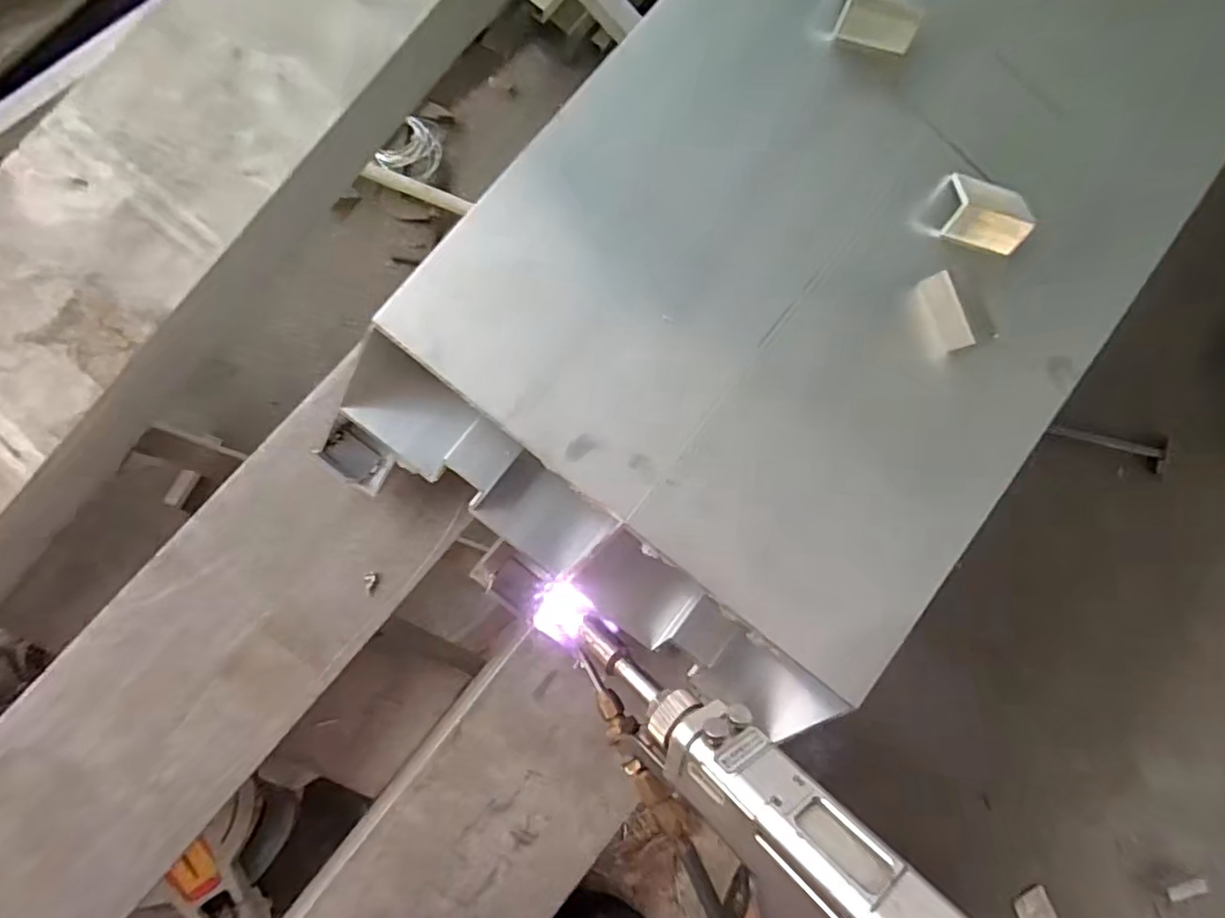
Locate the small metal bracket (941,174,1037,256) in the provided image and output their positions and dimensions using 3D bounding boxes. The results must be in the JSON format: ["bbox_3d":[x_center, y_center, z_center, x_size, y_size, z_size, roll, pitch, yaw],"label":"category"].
[{"bbox_3d":[0.201,-0.131,0.325,0.041,0.016,0.033,22,85,-7],"label":"small metal bracket"}]

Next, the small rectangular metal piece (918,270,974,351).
[{"bbox_3d":[0.173,-0.076,0.314,0.011,0.013,0.039,-27,92,-8],"label":"small rectangular metal piece"}]

